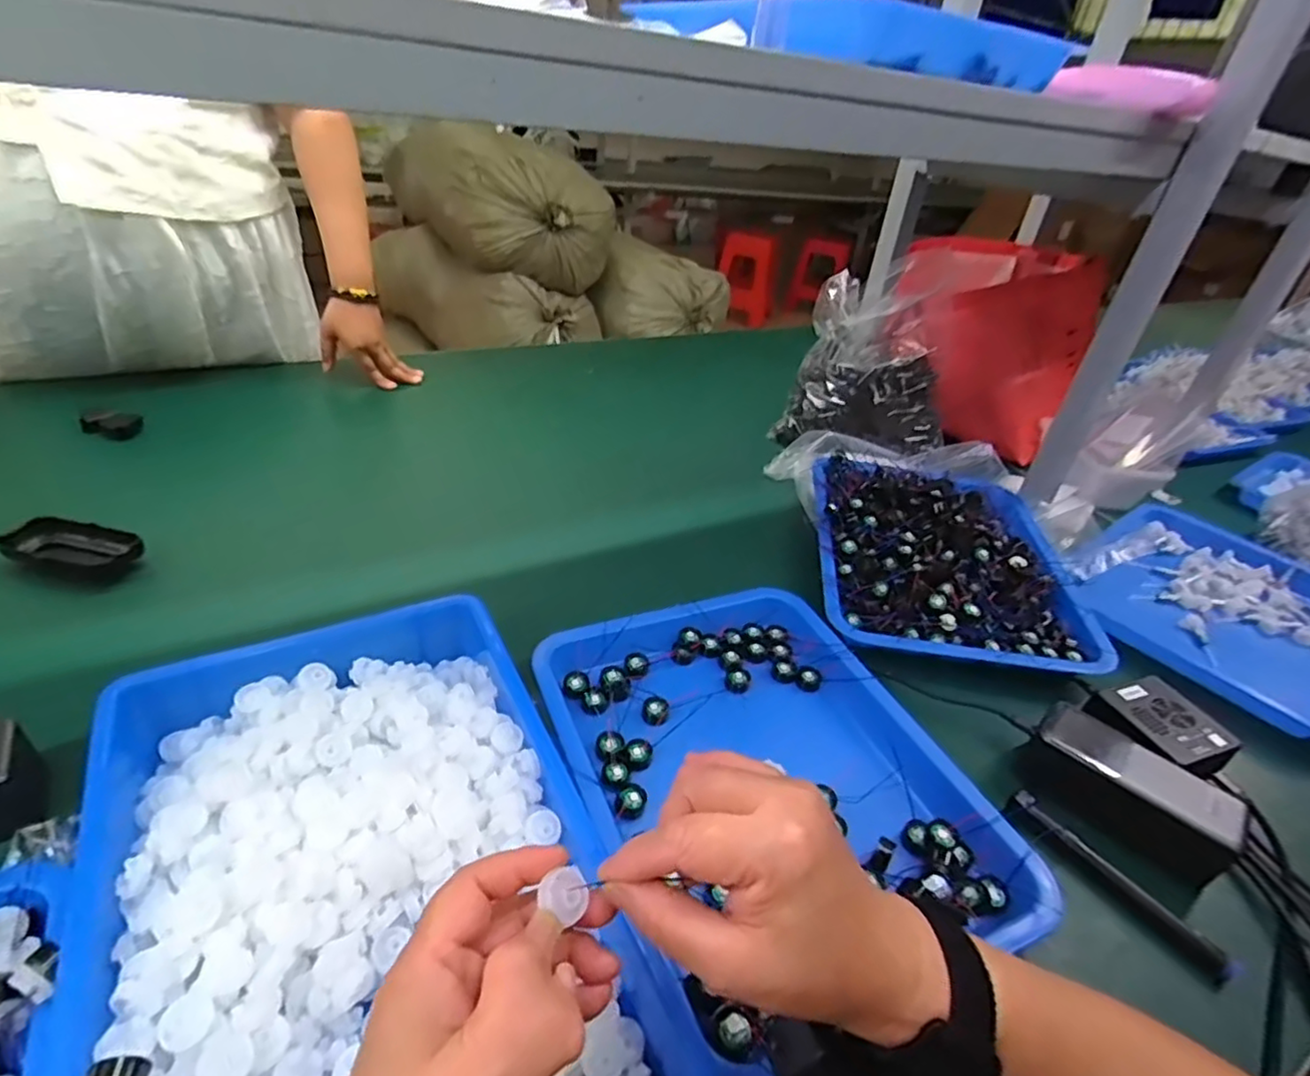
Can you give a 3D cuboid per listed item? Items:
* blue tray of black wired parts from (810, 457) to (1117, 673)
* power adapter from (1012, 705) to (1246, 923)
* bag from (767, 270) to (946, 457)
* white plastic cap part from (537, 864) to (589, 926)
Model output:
[{"bbox_3d":[0.309,0.003,0.693,0.263,0.055,0.333,10,35,3],"label":"blue tray of black wired parts"},{"bbox_3d":[0.343,0.191,0.477,0.060,0.066,0.130,-25,46,-38],"label":"power adapter"},{"bbox_3d":[0.311,-0.235,0.912,0.219,0.189,0.186,20,36,17],"label":"bag"},{"bbox_3d":[-0.037,0.142,0.256,0.019,0.007,0.019,-4,36,-17],"label":"white plastic cap part"}]

